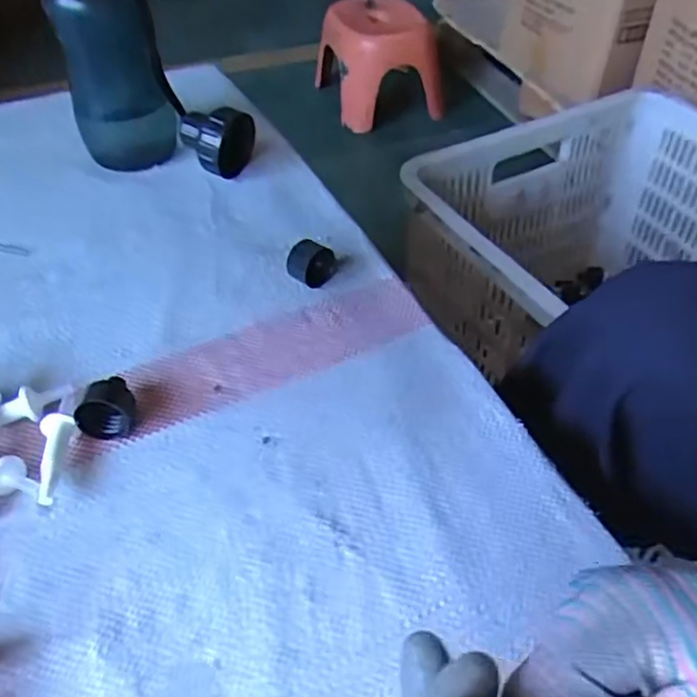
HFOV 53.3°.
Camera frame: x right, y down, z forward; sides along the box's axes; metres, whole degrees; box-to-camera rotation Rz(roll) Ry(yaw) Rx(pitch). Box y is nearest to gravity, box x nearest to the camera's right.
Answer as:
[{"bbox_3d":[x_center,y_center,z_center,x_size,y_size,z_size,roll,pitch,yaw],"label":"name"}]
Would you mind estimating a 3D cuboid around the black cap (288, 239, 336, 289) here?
[{"bbox_3d":[-0.028,-0.061,0.504,0.030,0.025,0.026,17,48,19],"label":"black cap"}]

